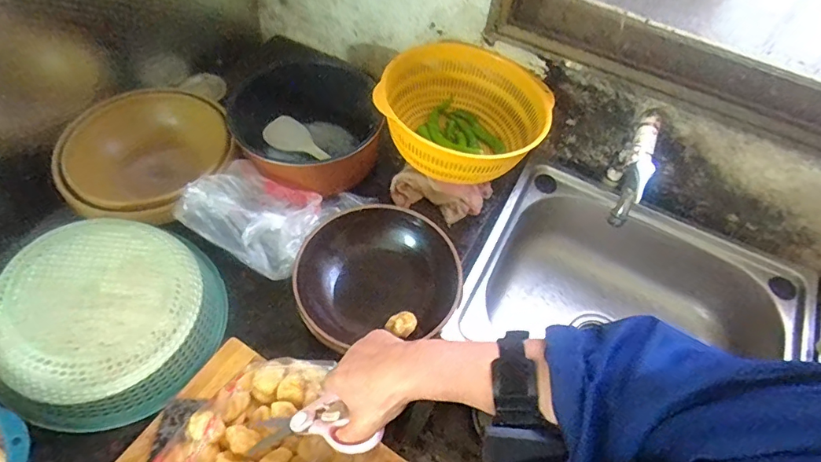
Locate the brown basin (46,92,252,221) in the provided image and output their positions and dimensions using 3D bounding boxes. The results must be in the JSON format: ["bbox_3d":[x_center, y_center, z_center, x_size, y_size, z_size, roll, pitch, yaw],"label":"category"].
[{"bbox_3d":[-0.379,-0.100,0.729,0.240,0.100,0.229,2,56,-3],"label":"brown basin"}]

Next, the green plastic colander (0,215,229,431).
[{"bbox_3d":[-0.362,0.099,0.585,0.224,0.124,0.231,2,56,-3],"label":"green plastic colander"}]

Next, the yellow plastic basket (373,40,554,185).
[{"bbox_3d":[0.081,-0.177,0.776,0.247,0.122,0.244,2,56,-3],"label":"yellow plastic basket"}]

